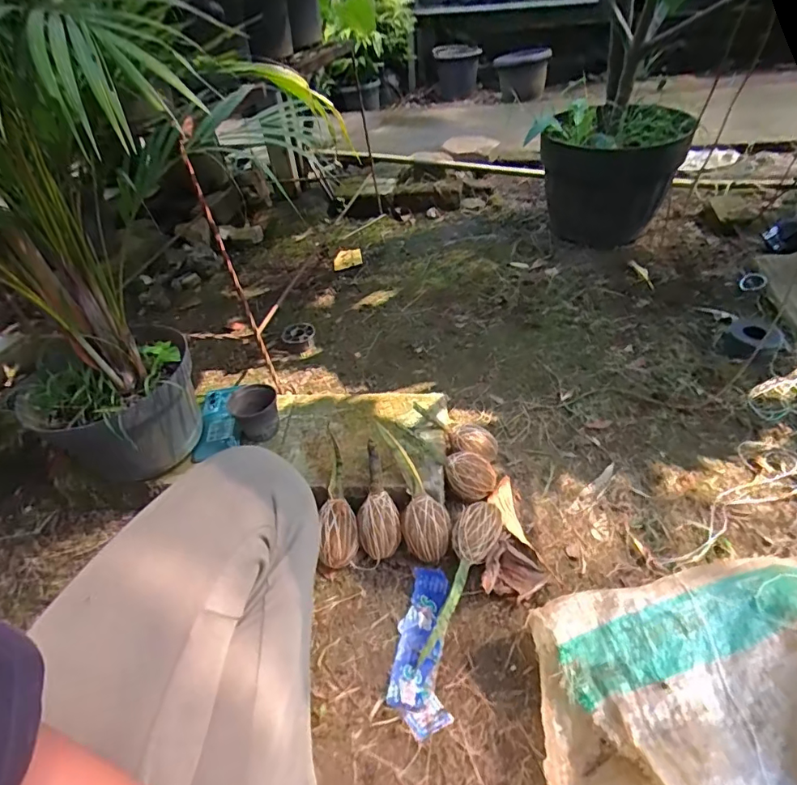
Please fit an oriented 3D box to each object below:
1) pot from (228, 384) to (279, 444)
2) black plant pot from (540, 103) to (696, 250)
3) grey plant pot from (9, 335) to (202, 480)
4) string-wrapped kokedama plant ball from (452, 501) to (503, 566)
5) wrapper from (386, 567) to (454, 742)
[{"bbox_3d":[-0.224,0.033,0.775,0.070,0.063,0.088,-22,42,-17],"label":"pot"},{"bbox_3d":[0.509,-0.522,1.209,0.312,0.301,0.278,10,43,19],"label":"black plant pot"},{"bbox_3d":[-0.388,0.025,0.699,0.197,0.158,0.175,17,46,26],"label":"grey plant pot"},{"bbox_3d":[0.105,0.193,0.660,0.059,0.054,0.086,21,47,29],"label":"string-wrapped kokedama plant ball"},{"bbox_3d":[0.024,0.299,0.580,0.068,0.021,0.177,-3,42,5],"label":"wrapper"}]

